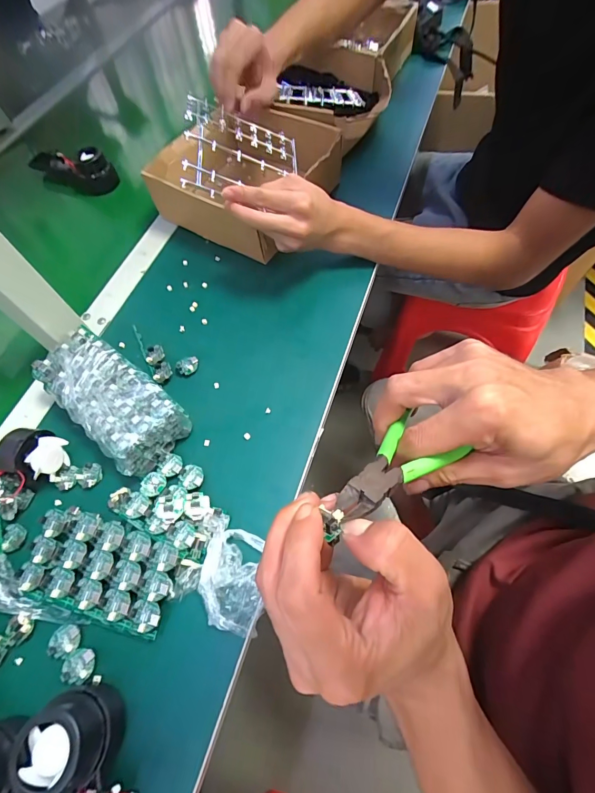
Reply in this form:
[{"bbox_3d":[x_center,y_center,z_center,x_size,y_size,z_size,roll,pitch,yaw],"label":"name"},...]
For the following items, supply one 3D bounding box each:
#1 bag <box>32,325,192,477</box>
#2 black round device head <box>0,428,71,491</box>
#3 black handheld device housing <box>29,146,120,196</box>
[{"bbox_3d":[-0.196,0.002,0.393,0.164,0.046,0.080,37,72,21],"label":"bag"},{"bbox_3d":[-0.264,0.060,0.368,0.049,0.048,0.052,-2,62,4],"label":"black round device head"},{"bbox_3d":[-0.377,-0.387,0.614,0.152,0.052,0.063,30,69,19],"label":"black handheld device housing"}]

